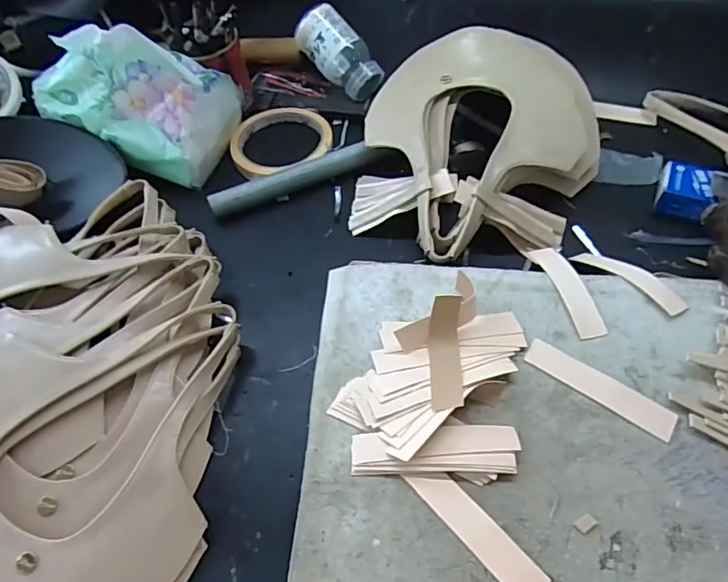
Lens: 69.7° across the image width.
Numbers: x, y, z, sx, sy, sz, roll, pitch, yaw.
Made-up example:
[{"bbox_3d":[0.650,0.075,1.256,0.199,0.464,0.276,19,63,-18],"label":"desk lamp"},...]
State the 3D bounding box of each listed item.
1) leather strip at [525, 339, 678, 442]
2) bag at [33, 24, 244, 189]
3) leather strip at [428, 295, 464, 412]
[{"bbox_3d":[0.139,0.057,0.311,0.087,0.004,0.019,32,63,22],"label":"leather strip"},{"bbox_3d":[-0.195,-0.173,0.451,0.139,0.096,0.097,17,58,15],"label":"bag"},{"bbox_3d":[0.049,0.040,0.315,0.019,0.028,0.068,1,55,5],"label":"leather strip"}]

